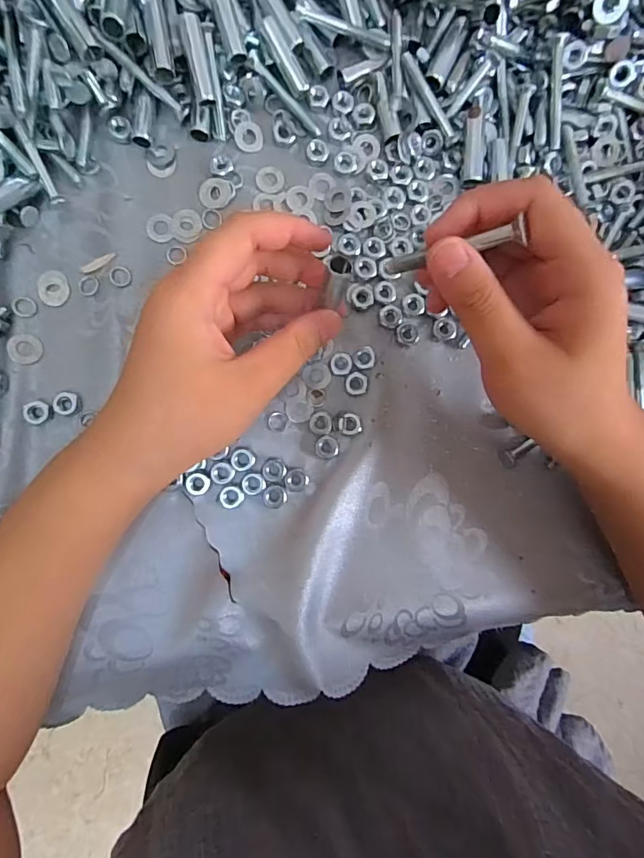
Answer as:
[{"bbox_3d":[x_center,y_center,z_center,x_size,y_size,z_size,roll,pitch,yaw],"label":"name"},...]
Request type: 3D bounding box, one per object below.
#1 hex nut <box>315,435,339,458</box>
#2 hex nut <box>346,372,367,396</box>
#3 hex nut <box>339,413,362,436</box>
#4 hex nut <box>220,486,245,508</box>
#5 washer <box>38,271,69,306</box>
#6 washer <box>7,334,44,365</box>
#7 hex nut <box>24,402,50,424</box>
[{"bbox_3d":[0.003,0.010,0.267,0.013,0.004,0.014,-5,88,-5],"label":"hex nut"},{"bbox_3d":[0.020,-0.027,0.269,0.013,0.004,0.013,-4,88,-5],"label":"hex nut"},{"bbox_3d":[0.016,-0.002,0.267,0.013,0.004,0.013,-25,90,-5],"label":"hex nut"},{"bbox_3d":[-0.051,0.039,0.260,0.012,0.004,0.012,38,85,-2],"label":"hex nut"},{"bbox_3d":[-0.151,-0.079,0.260,0.016,0.004,0.020,-11,89,-5],"label":"washer"},{"bbox_3d":[-0.164,-0.044,0.256,0.017,0.004,0.017,2,85,-26],"label":"washer"},{"bbox_3d":[-0.156,-0.009,0.254,0.012,0.004,0.012,-32,90,-5],"label":"hex nut"}]

